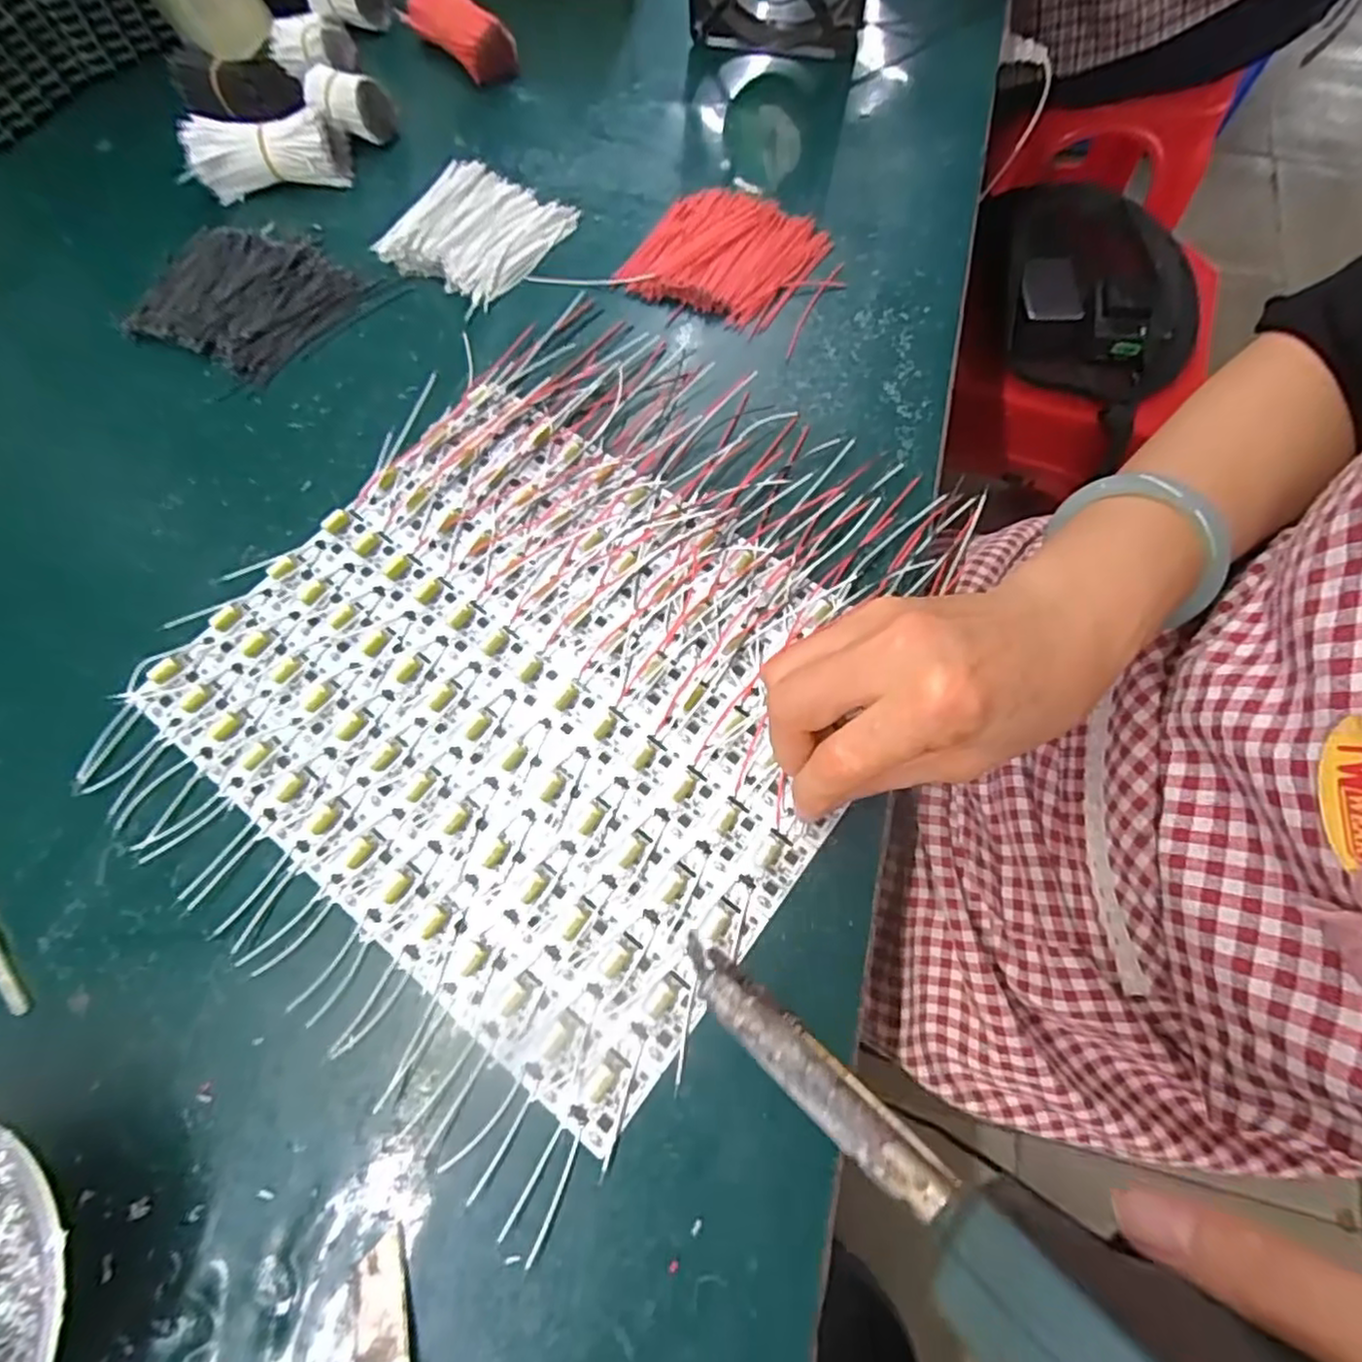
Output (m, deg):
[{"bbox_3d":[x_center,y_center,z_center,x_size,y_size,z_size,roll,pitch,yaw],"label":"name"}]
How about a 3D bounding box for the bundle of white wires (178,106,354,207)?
[{"bbox_3d":[-0.264,-0.335,0.432,0.094,0.036,0.033,-13,69,-4],"label":"bundle of white wires"}]

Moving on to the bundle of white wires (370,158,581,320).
[{"bbox_3d":[-0.127,-0.280,0.419,0.089,0.016,0.098,34,73,14],"label":"bundle of white wires"}]

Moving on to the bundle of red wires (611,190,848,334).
[{"bbox_3d":[0.028,-0.256,0.404,0.108,0.015,0.093,24,71,11],"label":"bundle of red wires"}]

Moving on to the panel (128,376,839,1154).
[{"bbox_3d":[-0.068,0.001,0.311,0.280,0.009,0.236,35,73,14],"label":"panel"}]

